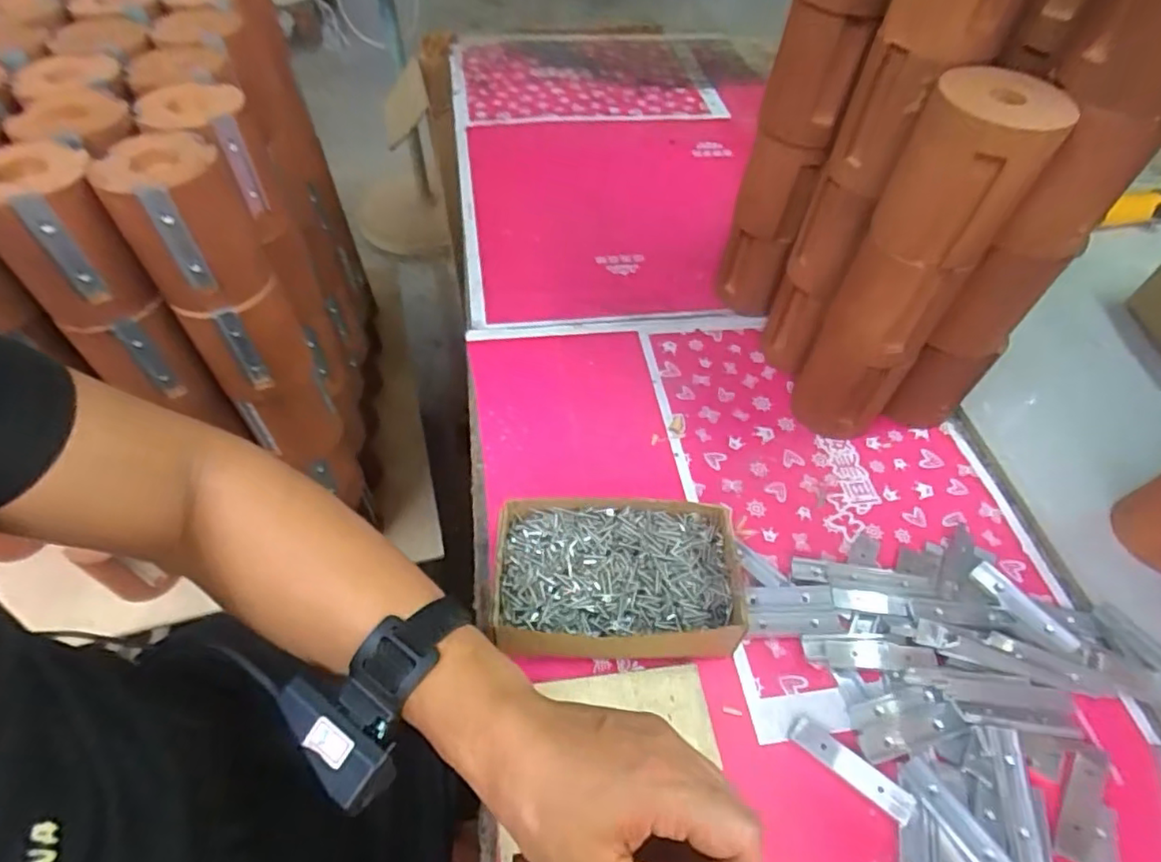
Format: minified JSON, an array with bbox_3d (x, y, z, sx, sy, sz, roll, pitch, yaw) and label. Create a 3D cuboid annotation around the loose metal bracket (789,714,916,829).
[{"bbox_3d":[0.179,0.222,0.404,0.081,0.013,0.019,35,58,24],"label":"loose metal bracket"}]

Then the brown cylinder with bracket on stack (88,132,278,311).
[{"bbox_3d":[-0.286,-0.150,0.448,0.081,0.101,0.072,-26,58,-21],"label":"brown cylinder with bracket on stack"}]

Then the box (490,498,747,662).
[{"bbox_3d":[0.027,0.112,0.452,0.173,0.052,0.114,0,53,-3],"label":"box"}]

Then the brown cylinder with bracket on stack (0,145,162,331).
[{"bbox_3d":[-0.363,-0.135,0.431,0.071,0.099,0.069,-26,58,-20],"label":"brown cylinder with bracket on stack"}]

